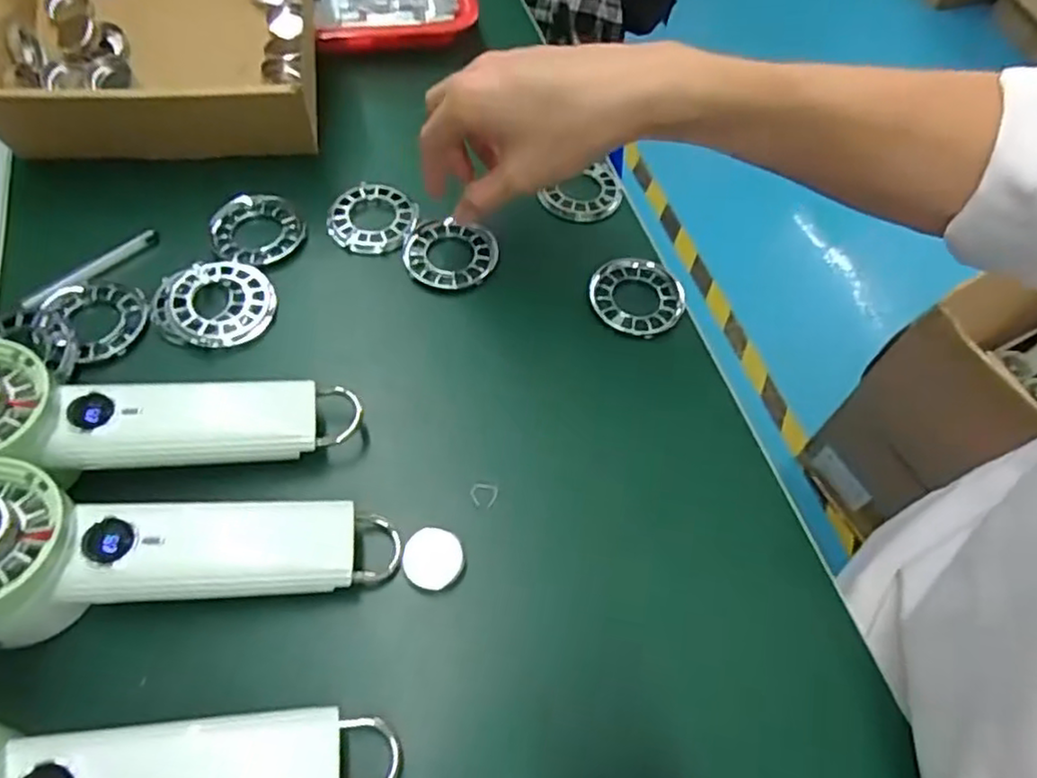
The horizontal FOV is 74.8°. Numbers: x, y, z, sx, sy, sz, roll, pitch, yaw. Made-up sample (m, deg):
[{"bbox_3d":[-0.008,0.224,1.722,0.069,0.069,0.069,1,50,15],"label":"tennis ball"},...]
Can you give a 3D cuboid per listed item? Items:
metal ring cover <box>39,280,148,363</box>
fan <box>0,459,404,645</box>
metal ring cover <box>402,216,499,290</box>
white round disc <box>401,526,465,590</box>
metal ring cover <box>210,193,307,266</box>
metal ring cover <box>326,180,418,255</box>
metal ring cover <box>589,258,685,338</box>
[{"bbox_3d":[-0.239,-0.041,0.388,0.048,0.010,0.055,-26,64,-18],"label":"metal ring cover"},{"bbox_3d":[-0.160,0.074,0.302,0.188,0.060,0.062,5,57,-20],"label":"fan"},{"bbox_3d":[-0.044,-0.088,0.438,0.058,0.005,0.055,11,59,3],"label":"metal ring cover"},{"bbox_3d":[-0.041,0.082,0.330,0.029,0.005,0.029,2,59,-3],"label":"white round disc"},{"bbox_3d":[-0.166,-0.102,0.434,0.056,0.011,0.053,-22,63,-16],"label":"metal ring cover"},{"bbox_3d":[-0.097,-0.114,0.449,0.053,0.006,0.055,18,59,7],"label":"metal ring cover"},{"bbox_3d":[0.076,-0.061,0.431,0.058,0.011,0.059,27,61,12],"label":"metal ring cover"}]

